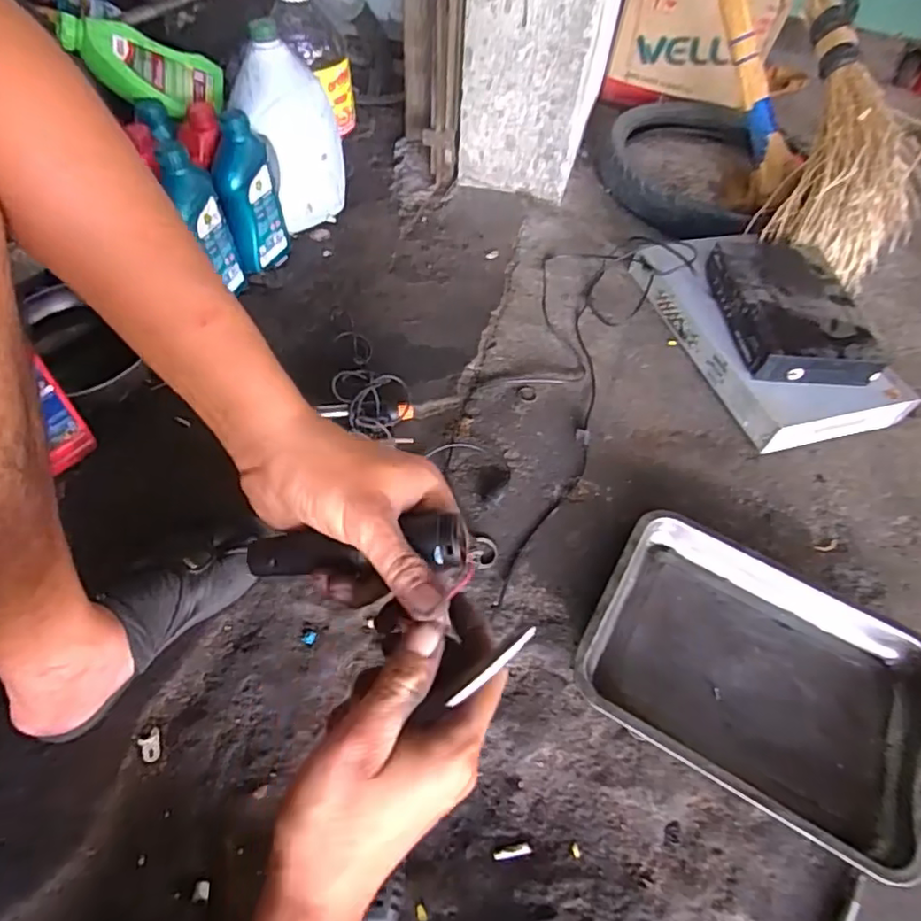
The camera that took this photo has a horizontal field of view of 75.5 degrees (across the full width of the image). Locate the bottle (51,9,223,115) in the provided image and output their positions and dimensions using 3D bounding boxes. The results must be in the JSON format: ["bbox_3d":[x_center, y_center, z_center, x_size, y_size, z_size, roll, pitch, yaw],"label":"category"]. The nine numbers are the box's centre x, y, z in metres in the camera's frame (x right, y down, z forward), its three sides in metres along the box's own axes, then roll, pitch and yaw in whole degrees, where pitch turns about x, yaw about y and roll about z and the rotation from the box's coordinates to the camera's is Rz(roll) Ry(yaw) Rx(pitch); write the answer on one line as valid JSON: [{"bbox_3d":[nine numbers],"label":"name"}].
[{"bbox_3d":[-0.494,-0.618,0.948,0.238,0.082,0.064,-3,49,-42],"label":"bottle"}]

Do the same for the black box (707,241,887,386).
[{"bbox_3d":[0.507,-0.239,0.925,0.189,0.049,0.275,1,53,-3],"label":"black box"}]

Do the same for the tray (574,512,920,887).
[{"bbox_3d":[0.320,0.228,0.652,0.352,0.042,0.270,27,57,15],"label":"tray"}]

